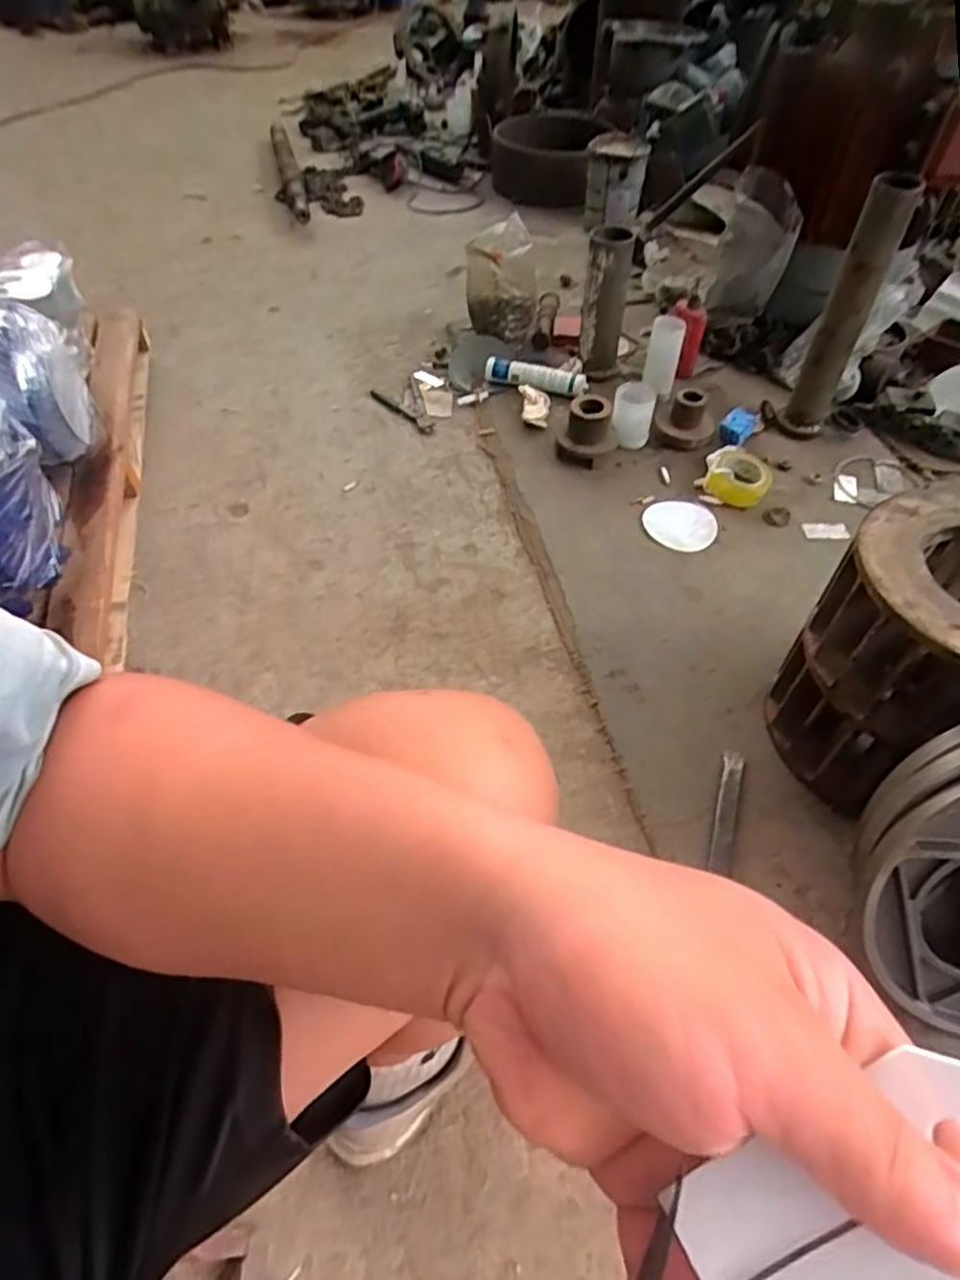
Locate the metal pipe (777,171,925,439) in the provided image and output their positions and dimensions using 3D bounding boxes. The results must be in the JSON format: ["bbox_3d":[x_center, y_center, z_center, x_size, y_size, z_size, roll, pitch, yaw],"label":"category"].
[{"bbox_3d":[0.653,-0.575,1.243,0.085,0.436,0.076,34,60,23],"label":"metal pipe"}]

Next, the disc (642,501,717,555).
[{"bbox_3d":[0.360,-0.209,1.235,0.130,0.010,0.122,0,53,0],"label":"disc"}]

